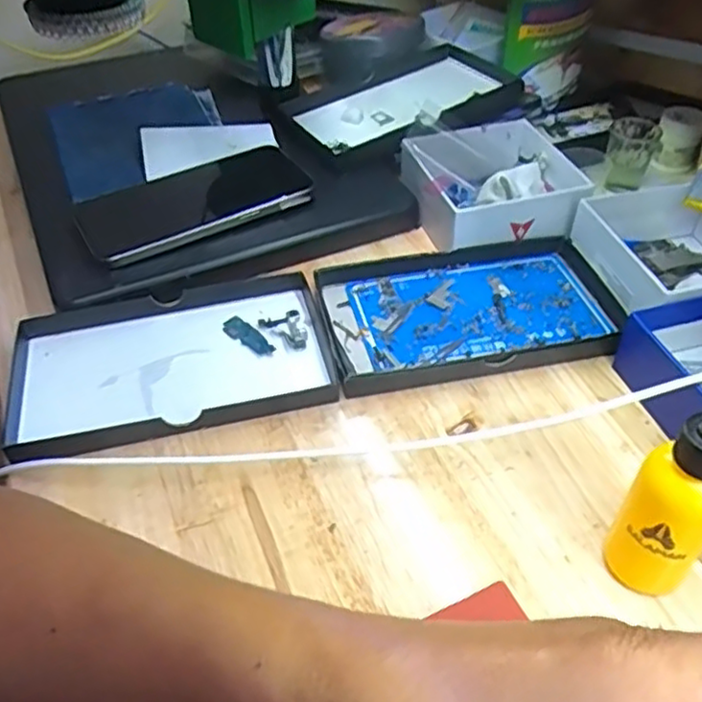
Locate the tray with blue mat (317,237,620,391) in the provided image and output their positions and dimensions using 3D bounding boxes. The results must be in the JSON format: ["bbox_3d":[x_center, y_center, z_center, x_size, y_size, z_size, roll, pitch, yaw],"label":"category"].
[{"bbox_3d":[0.074,-0.027,0.426,0.178,0.018,0.108,-9,45,-8],"label":"tray with blue mat"}]

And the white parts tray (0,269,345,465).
[{"bbox_3d":[-0.104,0.005,0.397,0.173,0.017,0.106,-11,45,-10],"label":"white parts tray"}]

